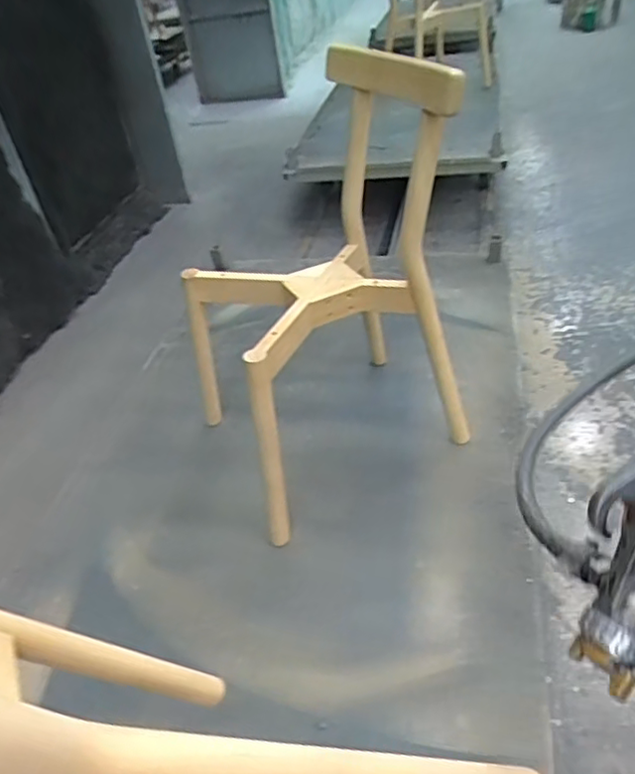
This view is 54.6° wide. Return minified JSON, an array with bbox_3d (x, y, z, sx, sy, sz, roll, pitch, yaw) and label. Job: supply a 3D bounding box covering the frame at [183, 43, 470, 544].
[{"bbox_3d":[0.018,-0.195,1.213,0.500,0.770,0.463,-20,40,-18],"label":"frame"}]

